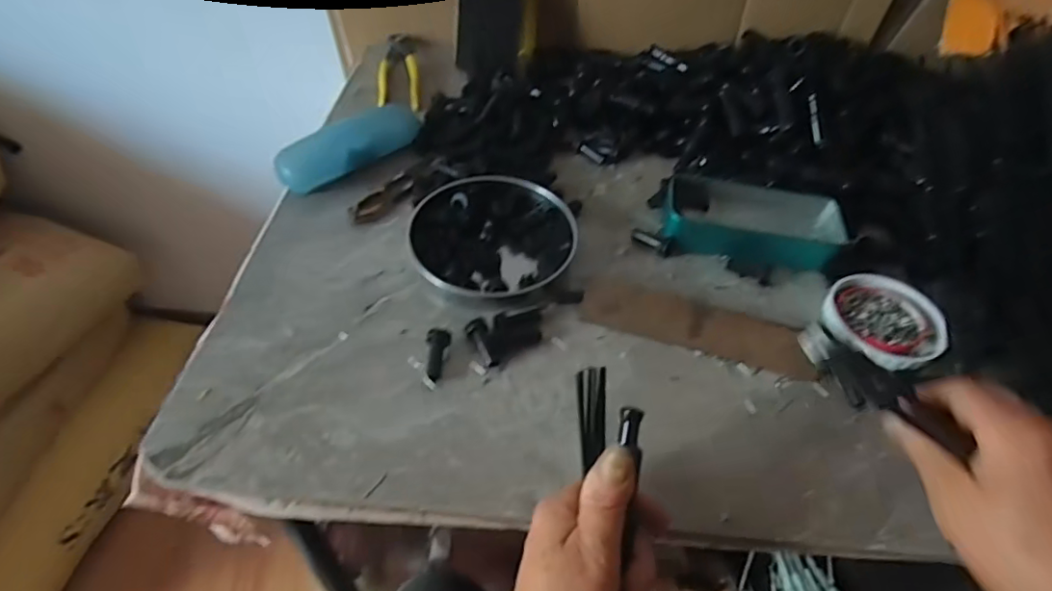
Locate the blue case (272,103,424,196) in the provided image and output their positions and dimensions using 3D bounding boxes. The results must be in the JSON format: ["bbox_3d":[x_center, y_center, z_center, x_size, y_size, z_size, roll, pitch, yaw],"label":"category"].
[{"bbox_3d":[-0.166,-0.146,0.558,0.152,0.042,0.034,-33,58,-29],"label":"blue case"}]

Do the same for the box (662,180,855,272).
[{"bbox_3d":[0.203,-0.061,0.511,0.155,0.033,0.082,13,49,7],"label":"box"}]

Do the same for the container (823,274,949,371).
[{"bbox_3d":[0.287,0.021,0.463,0.089,0.018,0.085,2,48,-3],"label":"container"}]

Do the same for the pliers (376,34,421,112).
[{"bbox_3d":[-0.154,-0.273,0.696,0.047,0.019,0.165,-3,49,-7],"label":"pliers"}]

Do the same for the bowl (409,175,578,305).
[{"bbox_3d":[-0.031,-0.052,0.487,0.134,0.027,0.133,2,48,-3],"label":"bowl"}]

